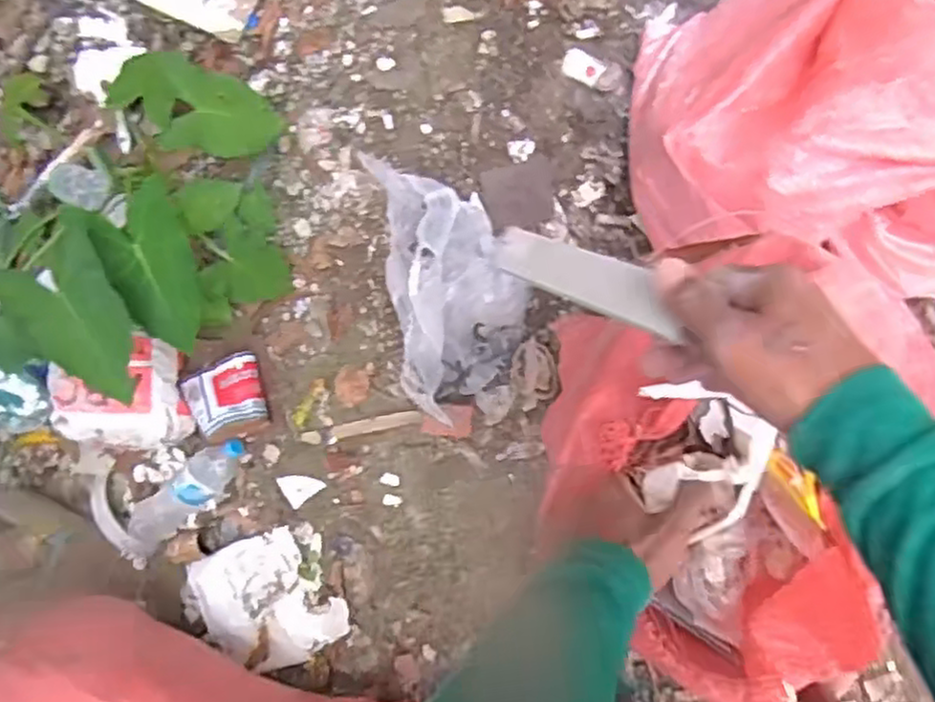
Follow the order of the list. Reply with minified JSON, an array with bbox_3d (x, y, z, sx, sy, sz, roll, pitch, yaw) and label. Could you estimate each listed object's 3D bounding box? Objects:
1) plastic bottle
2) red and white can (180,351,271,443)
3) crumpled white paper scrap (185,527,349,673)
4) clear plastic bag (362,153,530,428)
[{"bbox_3d":[-0.524,0.269,1.320,0.308,0.082,0.079,-40,84,24],"label":"plastic bottle"},{"bbox_3d":[-0.427,0.083,1.278,0.125,0.092,0.146,-19,86,7],"label":"red and white can"},{"bbox_3d":[-0.376,0.462,1.321,0.249,0.016,0.258,0,89,8],"label":"crumpled white paper scrap"},{"bbox_3d":[-0.023,-0.108,1.177,0.237,0.136,0.437,-6,88,8],"label":"clear plastic bag"}]

